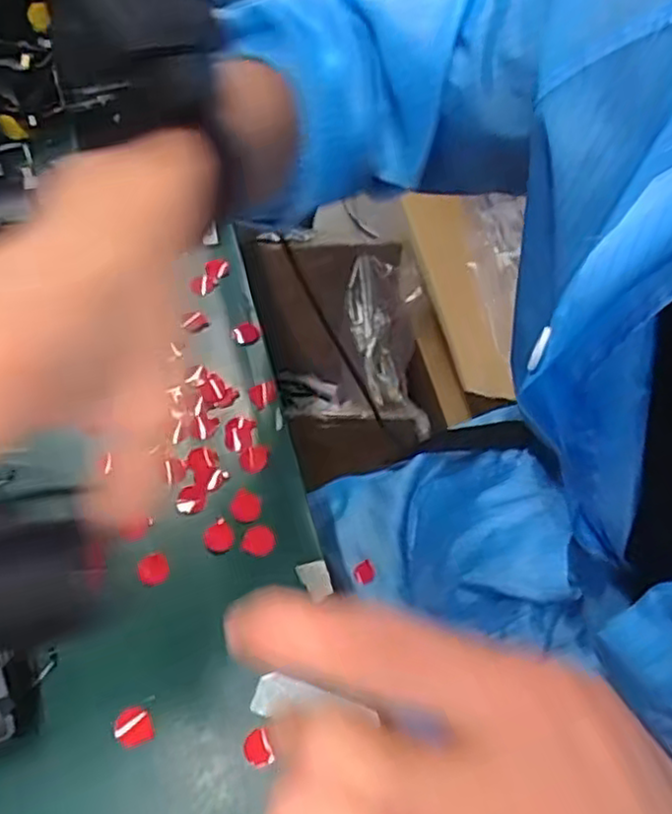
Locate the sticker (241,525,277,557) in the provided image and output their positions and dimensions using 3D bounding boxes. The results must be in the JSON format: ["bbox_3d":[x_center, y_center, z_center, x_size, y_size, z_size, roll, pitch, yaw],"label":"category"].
[{"bbox_3d":[-0.041,0.070,0.372,0.017,0.004,0.017,0,60,0],"label":"sticker"}]

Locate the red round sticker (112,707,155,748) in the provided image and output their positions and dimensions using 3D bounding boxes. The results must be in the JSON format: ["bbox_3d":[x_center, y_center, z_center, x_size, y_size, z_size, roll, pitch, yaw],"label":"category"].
[{"bbox_3d":[-0.094,0.147,0.323,0.016,0.004,0.016,0,60,0],"label":"red round sticker"}]

